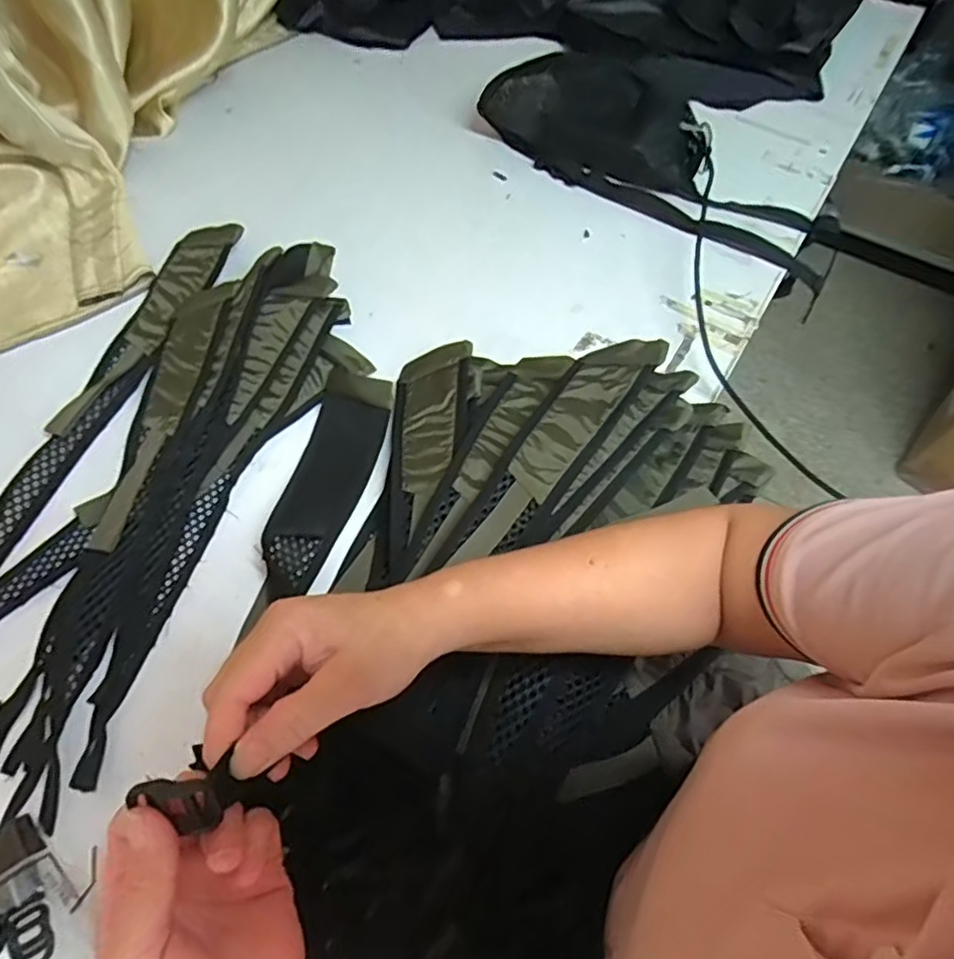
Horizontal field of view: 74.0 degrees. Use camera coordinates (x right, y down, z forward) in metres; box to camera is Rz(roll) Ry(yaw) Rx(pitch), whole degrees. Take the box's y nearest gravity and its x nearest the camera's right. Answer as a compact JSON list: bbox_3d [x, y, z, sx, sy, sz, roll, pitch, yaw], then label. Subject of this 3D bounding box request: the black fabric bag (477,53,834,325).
[{"bbox_3d":[0.238,-0.400,0.783,0.472,0.125,0.130,30,64,1],"label":"black fabric bag"}]

